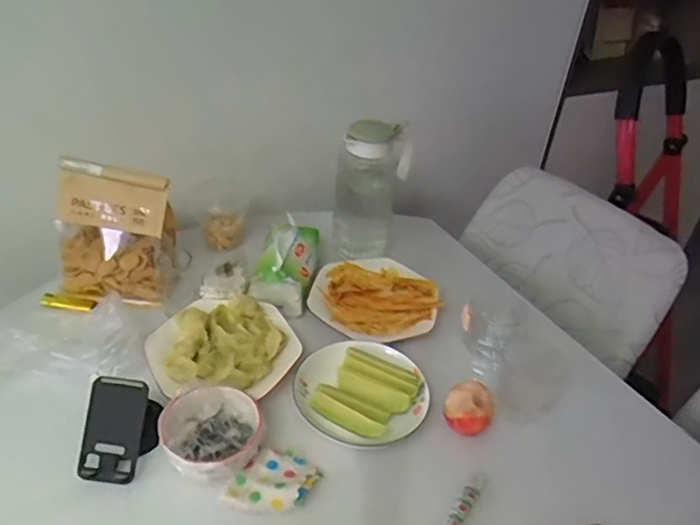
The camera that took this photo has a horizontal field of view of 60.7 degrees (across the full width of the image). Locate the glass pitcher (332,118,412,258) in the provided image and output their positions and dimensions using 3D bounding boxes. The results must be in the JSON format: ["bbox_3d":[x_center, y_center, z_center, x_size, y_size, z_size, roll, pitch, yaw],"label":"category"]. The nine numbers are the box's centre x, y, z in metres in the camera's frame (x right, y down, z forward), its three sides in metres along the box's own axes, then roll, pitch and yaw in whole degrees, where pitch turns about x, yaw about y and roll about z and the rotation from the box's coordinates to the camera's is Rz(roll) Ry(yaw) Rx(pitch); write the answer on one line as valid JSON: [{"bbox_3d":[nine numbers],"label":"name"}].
[{"bbox_3d":[0.037,-0.141,1.024,0.116,0.213,0.087,9,37,5],"label":"glass pitcher"}]

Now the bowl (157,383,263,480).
[{"bbox_3d":[-0.164,0.201,0.708,0.114,0.050,0.115,4,37,-3],"label":"bowl"}]

